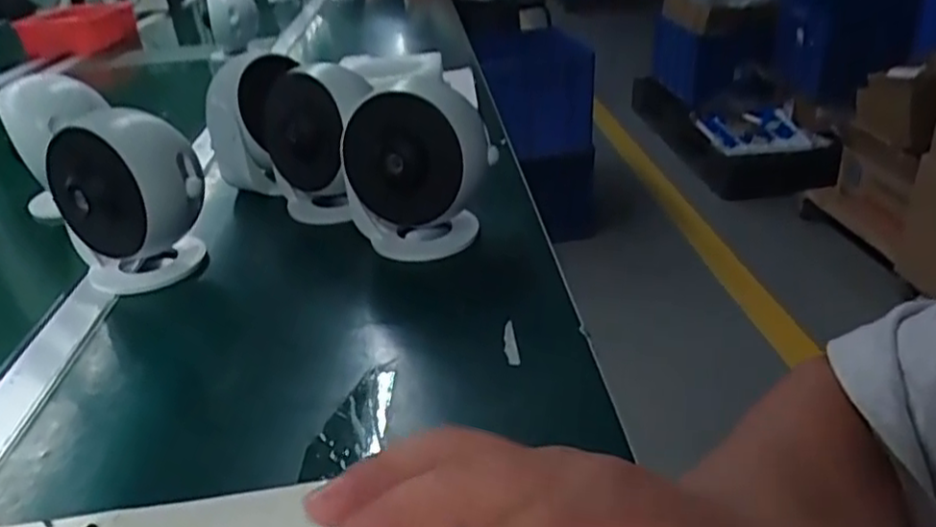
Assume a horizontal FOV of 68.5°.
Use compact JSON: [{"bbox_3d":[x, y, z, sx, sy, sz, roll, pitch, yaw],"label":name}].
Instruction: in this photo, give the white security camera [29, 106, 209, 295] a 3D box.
[{"bbox_3d":[-0.273,-0.051,0.553,0.116,0.133,0.079,10,32,26],"label":"white security camera"}]

